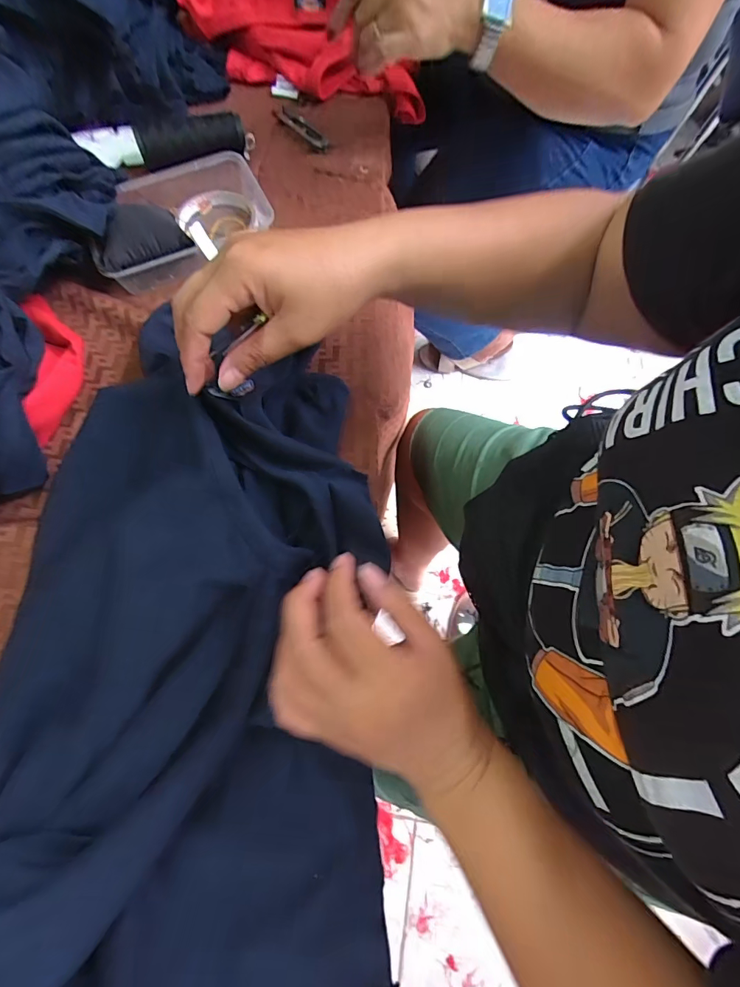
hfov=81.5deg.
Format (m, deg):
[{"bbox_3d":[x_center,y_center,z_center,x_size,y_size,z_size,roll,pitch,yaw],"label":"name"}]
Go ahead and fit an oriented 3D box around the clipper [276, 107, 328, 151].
[{"bbox_3d":[-0.084,-0.447,0.525,0.022,0.010,0.106,-34,74,-10],"label":"clipper"}]

